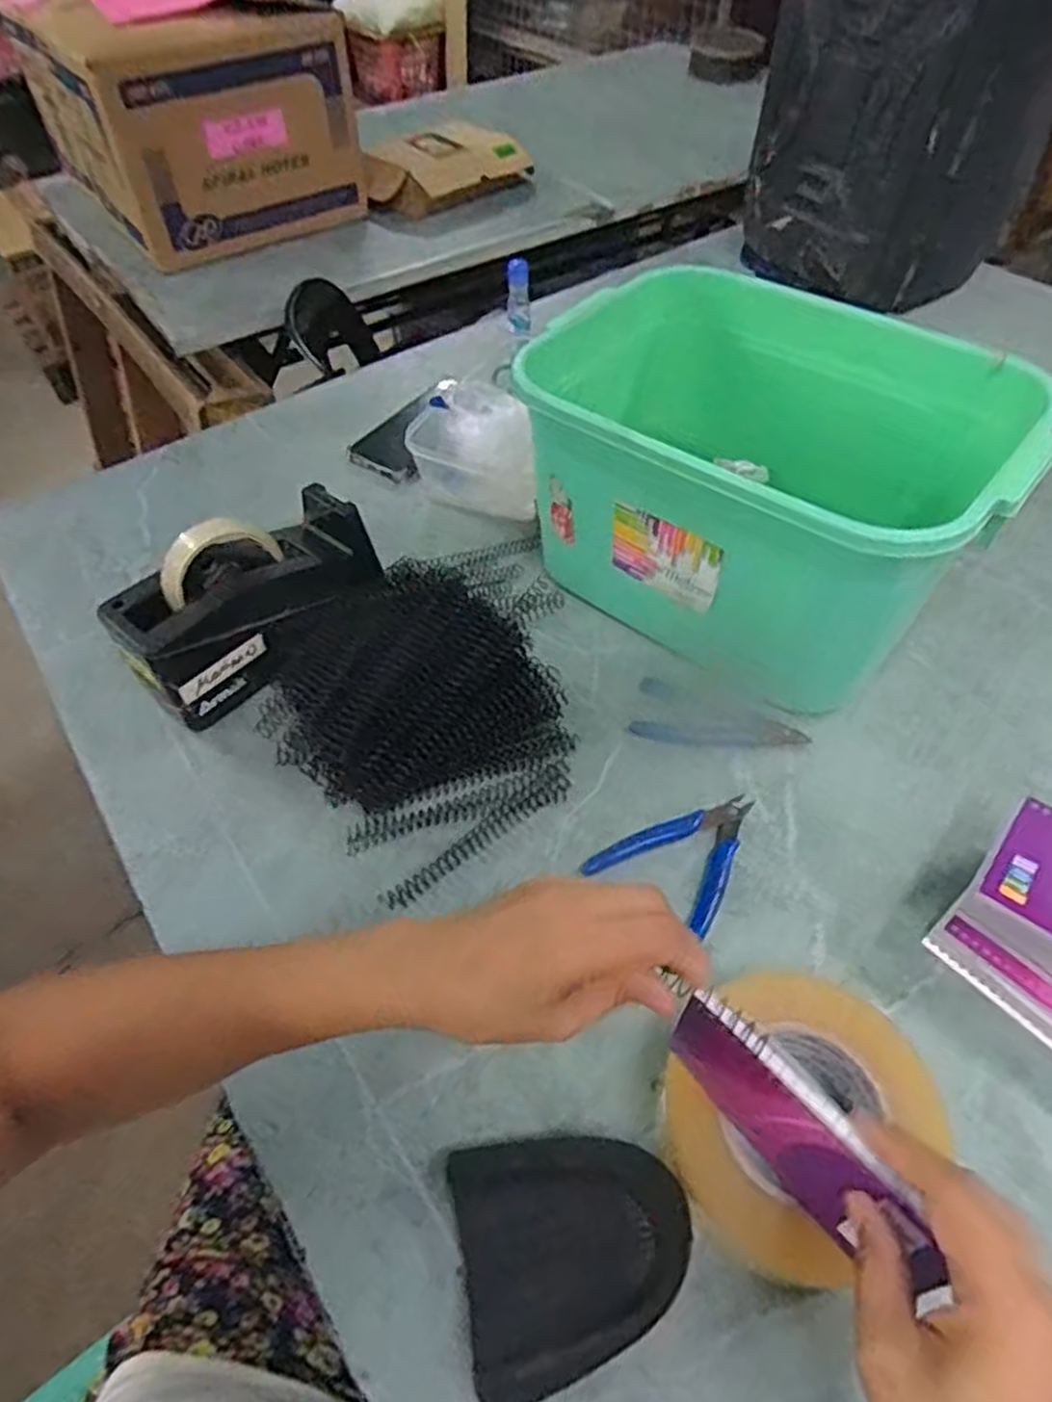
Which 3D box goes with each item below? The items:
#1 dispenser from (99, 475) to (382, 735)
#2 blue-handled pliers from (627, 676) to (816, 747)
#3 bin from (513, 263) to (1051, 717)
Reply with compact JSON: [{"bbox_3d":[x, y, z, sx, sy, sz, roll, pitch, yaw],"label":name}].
[{"bbox_3d":[-0.212,-0.082,0.590,0.201,0.098,0.087,-38,60,-25],"label":"dispenser"},{"bbox_3d":[0.147,0.016,0.579,0.126,0.006,0.058,13,53,11],"label":"blue-handled pliers"},{"bbox_3d":[0.179,-0.167,0.586,0.320,0.185,0.225,28,57,22],"label":"bin"}]

